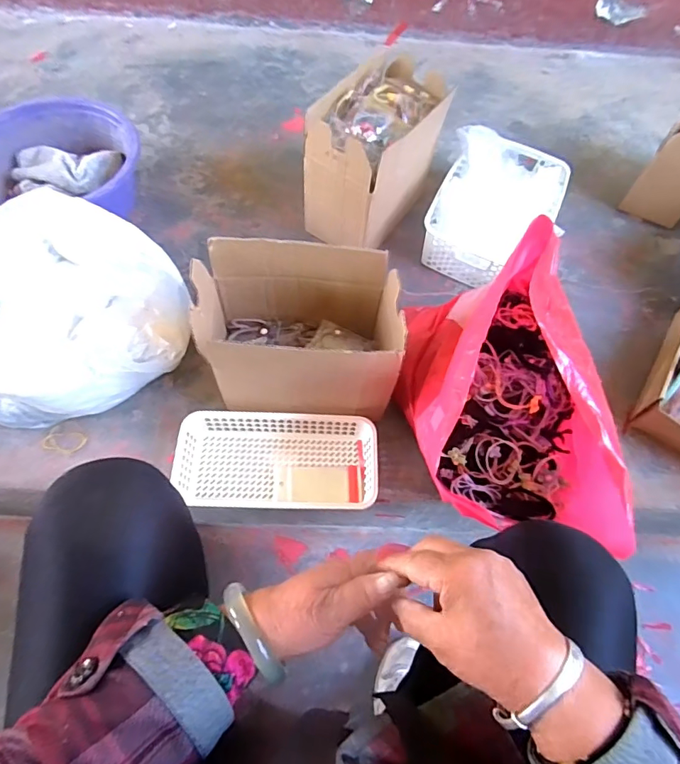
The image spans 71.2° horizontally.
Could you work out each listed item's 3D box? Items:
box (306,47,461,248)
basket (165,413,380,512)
[{"bbox_3d":[0.061,-0.378,0.815,0.148,0.218,0.246,33,65,13],"label":"box"},{"bbox_3d":[-0.083,0.109,0.657,0.269,0.045,0.125,3,62,-2],"label":"basket"}]

